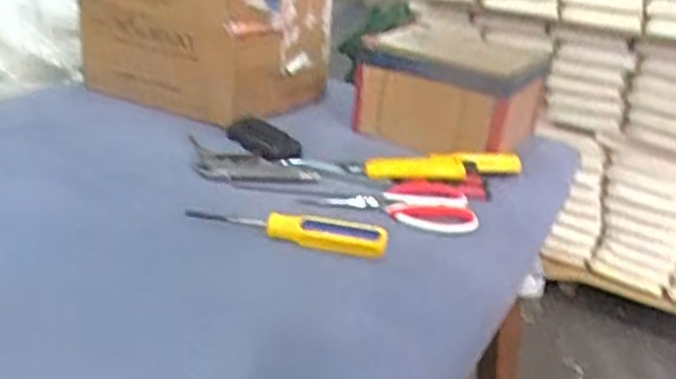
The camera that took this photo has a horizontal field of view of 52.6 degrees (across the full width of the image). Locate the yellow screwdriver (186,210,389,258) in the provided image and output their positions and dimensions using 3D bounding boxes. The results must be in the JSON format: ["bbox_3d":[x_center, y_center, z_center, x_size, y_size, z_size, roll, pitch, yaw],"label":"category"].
[{"bbox_3d":[-0.046,0.037,0.638,0.186,0.030,0.033,6,23,0],"label":"yellow screwdriver"}]

